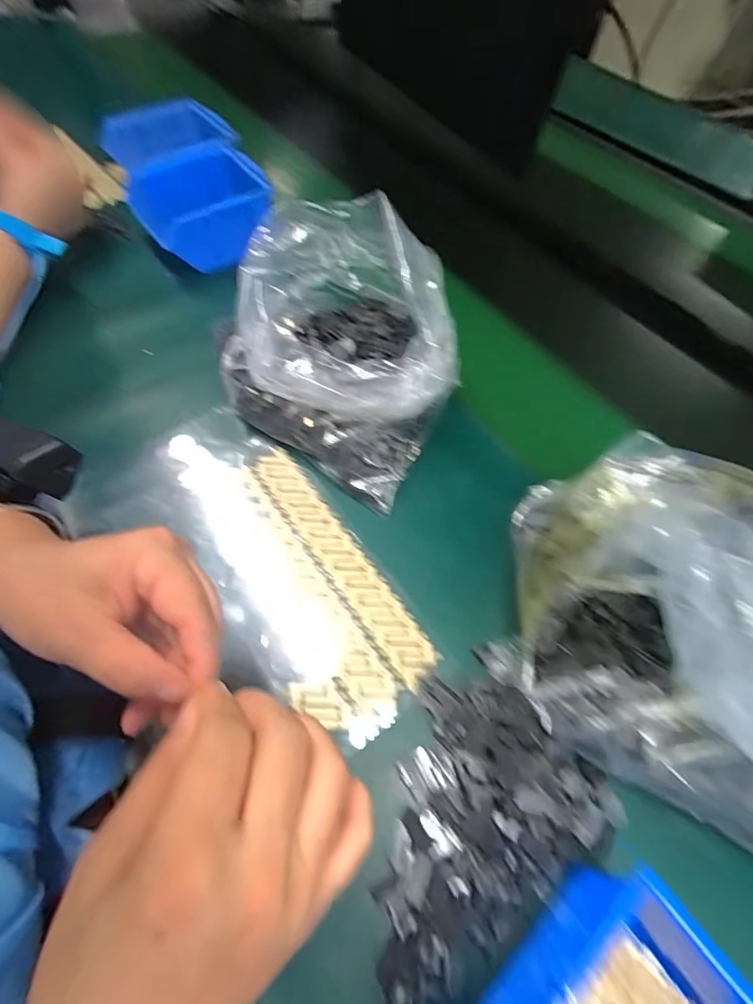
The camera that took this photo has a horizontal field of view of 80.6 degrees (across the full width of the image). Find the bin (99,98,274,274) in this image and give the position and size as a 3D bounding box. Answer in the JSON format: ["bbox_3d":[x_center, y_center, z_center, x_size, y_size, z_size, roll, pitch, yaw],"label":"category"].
[{"bbox_3d":[-0.217,-0.366,0.521,0.141,0.076,0.289,-23,65,-18],"label":"bin"}]

